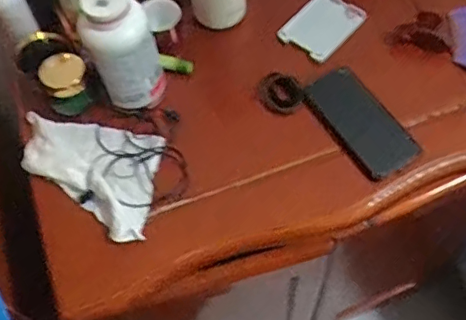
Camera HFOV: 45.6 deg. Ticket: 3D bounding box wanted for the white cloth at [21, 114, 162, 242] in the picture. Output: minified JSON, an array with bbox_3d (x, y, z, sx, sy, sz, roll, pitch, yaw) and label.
[{"bbox_3d":[-0.187,0.018,0.703,0.184,0.041,0.152,10,63,6],"label":"white cloth"}]

